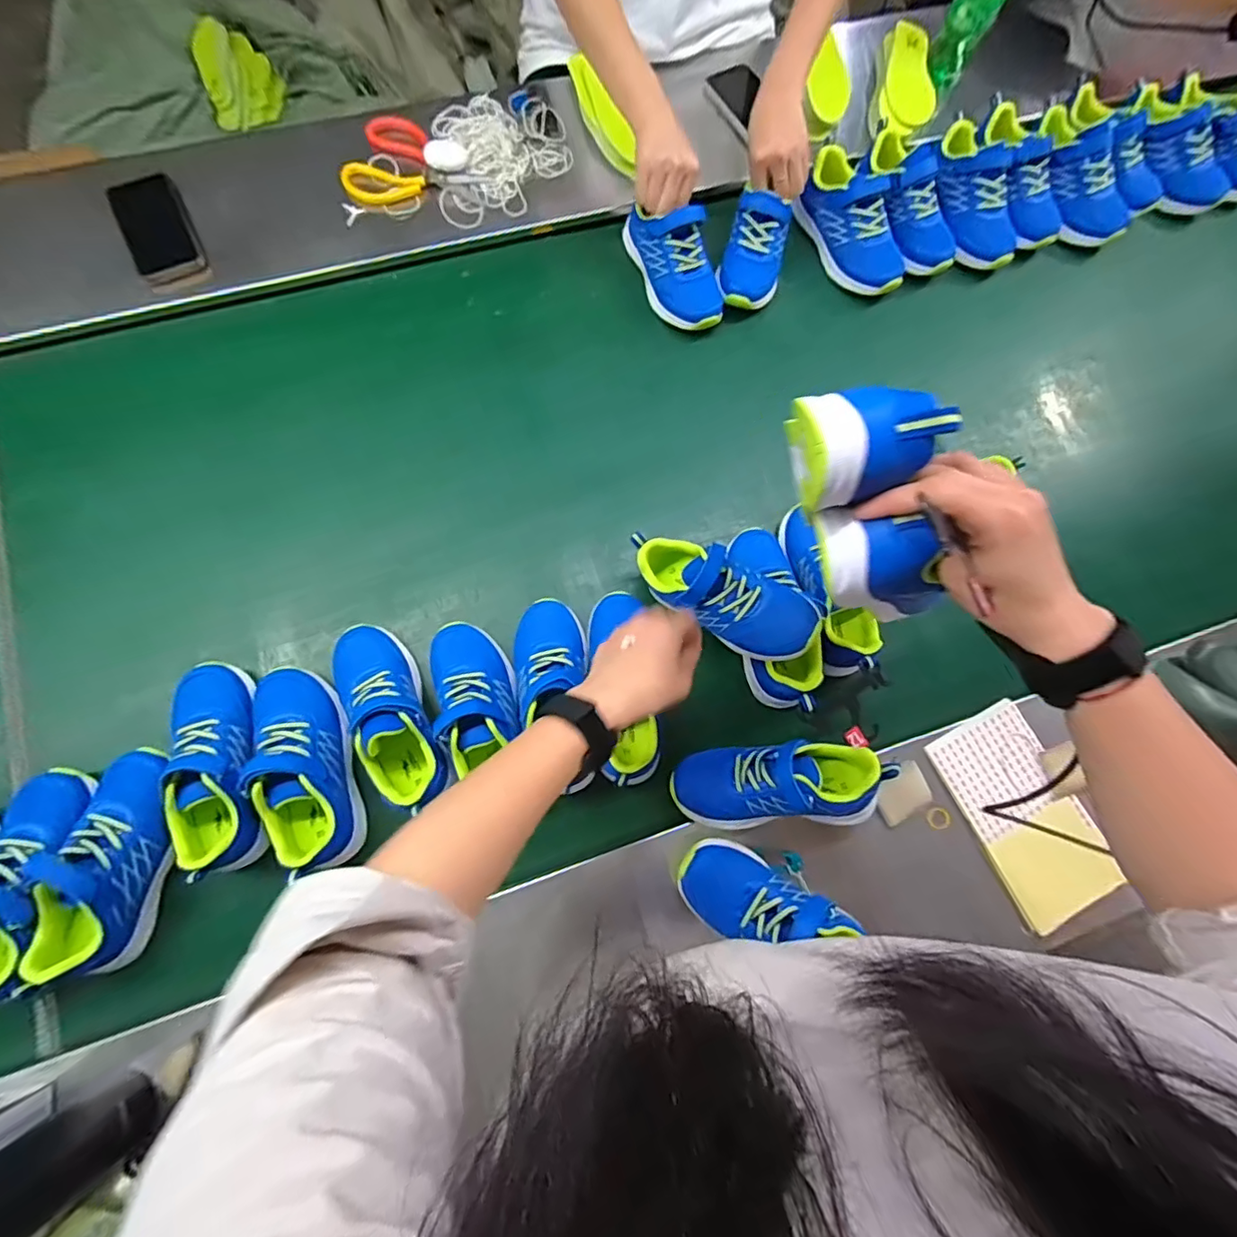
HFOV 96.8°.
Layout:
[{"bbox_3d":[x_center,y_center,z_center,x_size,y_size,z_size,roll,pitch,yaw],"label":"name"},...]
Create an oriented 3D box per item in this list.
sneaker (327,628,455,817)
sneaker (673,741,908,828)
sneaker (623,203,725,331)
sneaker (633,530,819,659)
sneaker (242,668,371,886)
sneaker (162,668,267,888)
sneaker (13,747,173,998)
[{"bbox_3d":[-0.238,0.097,0.567,0.072,0.078,0.200,-30,82,-6],"label":"sneaker"},{"bbox_3d":[0.160,0.167,0.550,0.205,0.067,0.076,-6,80,11],"label":"sneaker"},{"bbox_3d":[0.076,-0.467,0.711,0.086,0.063,0.183,-19,81,-4],"label":"sneaker"},{"bbox_3d":[0.102,-0.026,0.567,0.203,0.068,0.072,31,80,23],"label":"sneaker"},{"bbox_3d":[-0.317,0.146,0.547,0.074,0.069,0.200,-19,81,-4],"label":"sneaker"},{"bbox_3d":[-0.397,0.146,0.546,0.092,0.065,0.209,-16,81,-4],"label":"sneaker"},{"bbox_3d":[-0.479,0.234,0.519,0.084,0.069,0.213,8,80,0],"label":"sneaker"}]

